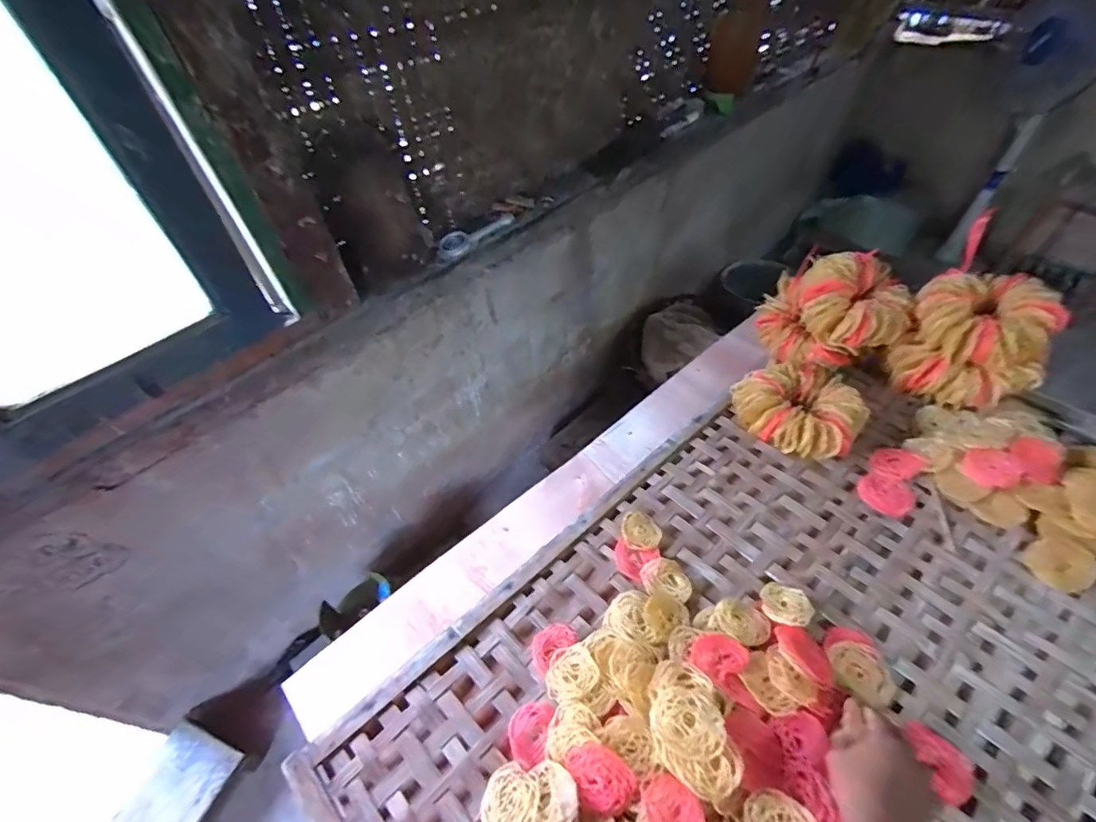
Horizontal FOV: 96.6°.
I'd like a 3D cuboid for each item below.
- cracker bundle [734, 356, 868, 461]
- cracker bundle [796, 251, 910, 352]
[{"bbox_3d":[0.417,-0.004,0.815,0.157,0.084,0.191,-25,52,-16],"label":"cracker bundle"},{"bbox_3d":[0.512,-0.184,0.813,0.158,0.094,0.137,11,51,14],"label":"cracker bundle"}]

